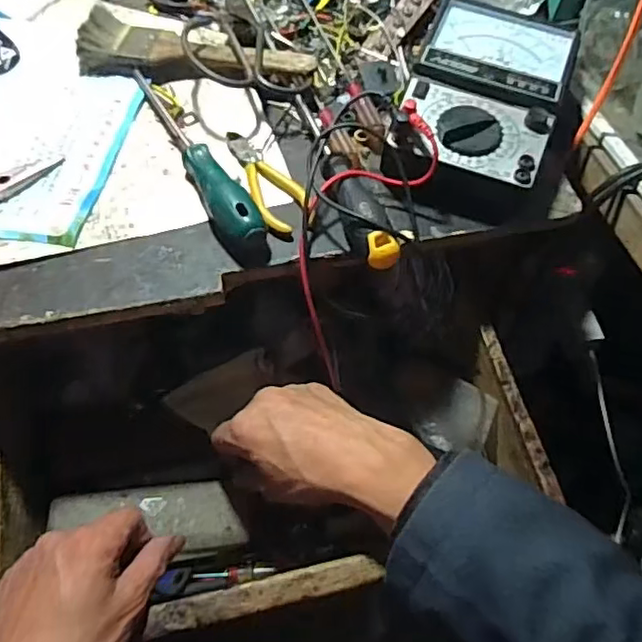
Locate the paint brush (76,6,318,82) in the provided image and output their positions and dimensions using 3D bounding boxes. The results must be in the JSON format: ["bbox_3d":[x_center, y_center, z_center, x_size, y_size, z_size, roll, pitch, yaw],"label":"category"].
[{"bbox_3d":[-0.099,-0.213,0.488,0.184,0.024,0.063,18,59,7],"label":"paint brush"}]

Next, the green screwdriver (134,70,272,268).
[{"bbox_3d":[-0.090,-0.124,0.448,0.029,0.029,0.201,-23,63,-17],"label":"green screwdriver"}]

